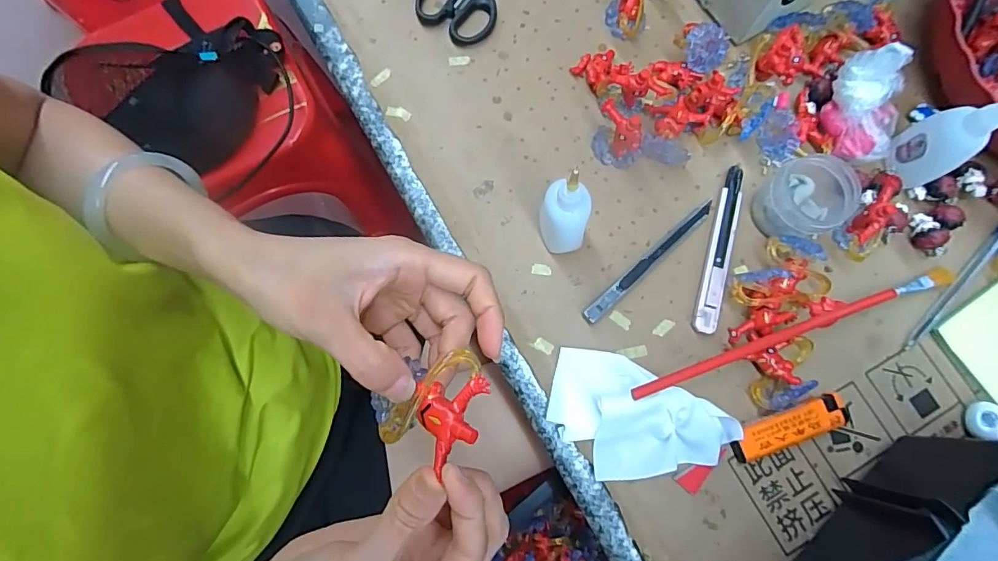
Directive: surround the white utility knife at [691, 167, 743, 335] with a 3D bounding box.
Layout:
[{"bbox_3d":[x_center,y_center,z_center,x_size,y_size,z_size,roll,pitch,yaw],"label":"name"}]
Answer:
[{"bbox_3d":[0.164,-0.025,0.357,0.017,0.011,0.132,16,80,4],"label":"white utility knife"}]

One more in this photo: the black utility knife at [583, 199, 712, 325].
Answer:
[{"bbox_3d":[0.112,-0.016,0.355,0.132,0.009,0.010,-42,81,-6],"label":"black utility knife"}]

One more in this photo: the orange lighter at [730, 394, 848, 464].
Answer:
[{"bbox_3d":[0.199,0.101,0.331,0.080,0.016,0.023,-18,79,-2],"label":"orange lighter"}]

